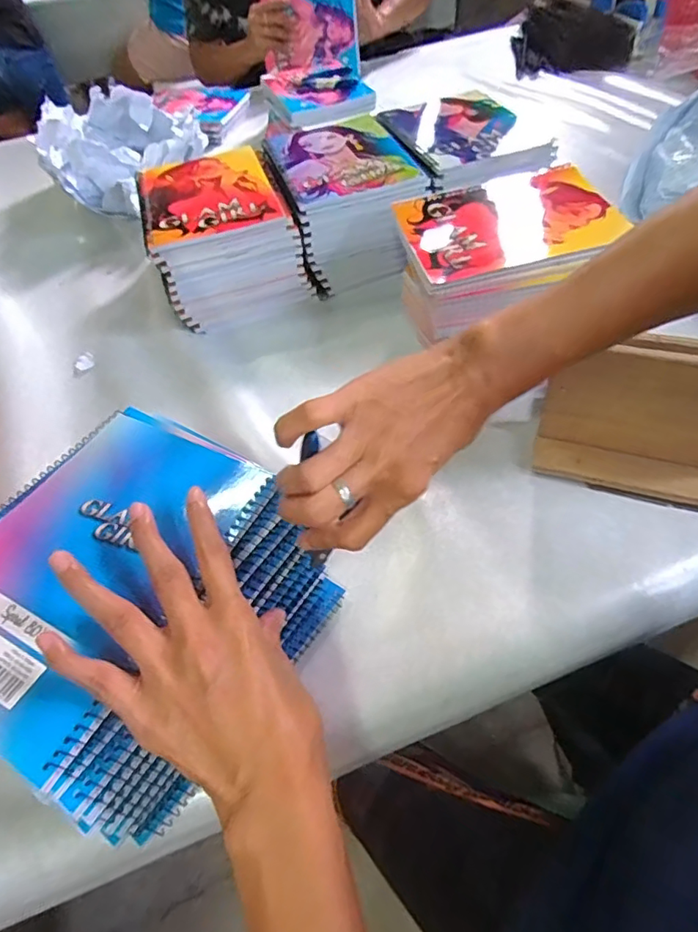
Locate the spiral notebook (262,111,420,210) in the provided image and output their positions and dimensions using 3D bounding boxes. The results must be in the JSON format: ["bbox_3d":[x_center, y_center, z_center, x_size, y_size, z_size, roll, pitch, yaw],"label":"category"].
[{"bbox_3d":[-0.019,-0.386,0.659,0.148,0.012,0.219,-16,51,-8],"label":"spiral notebook"}]

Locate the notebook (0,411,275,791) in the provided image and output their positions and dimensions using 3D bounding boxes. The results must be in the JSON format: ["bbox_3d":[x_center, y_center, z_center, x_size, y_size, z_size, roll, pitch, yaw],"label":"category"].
[{"bbox_3d":[-0.154,0.052,0.320,0.149,0.007,0.198,21,56,21],"label":"notebook"}]

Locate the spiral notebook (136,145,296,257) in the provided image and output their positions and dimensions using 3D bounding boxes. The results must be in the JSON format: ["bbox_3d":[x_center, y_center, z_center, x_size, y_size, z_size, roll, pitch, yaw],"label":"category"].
[{"bbox_3d":[-0.165,-0.321,0.626,0.159,0.015,0.206,-16,51,-8],"label":"spiral notebook"}]

